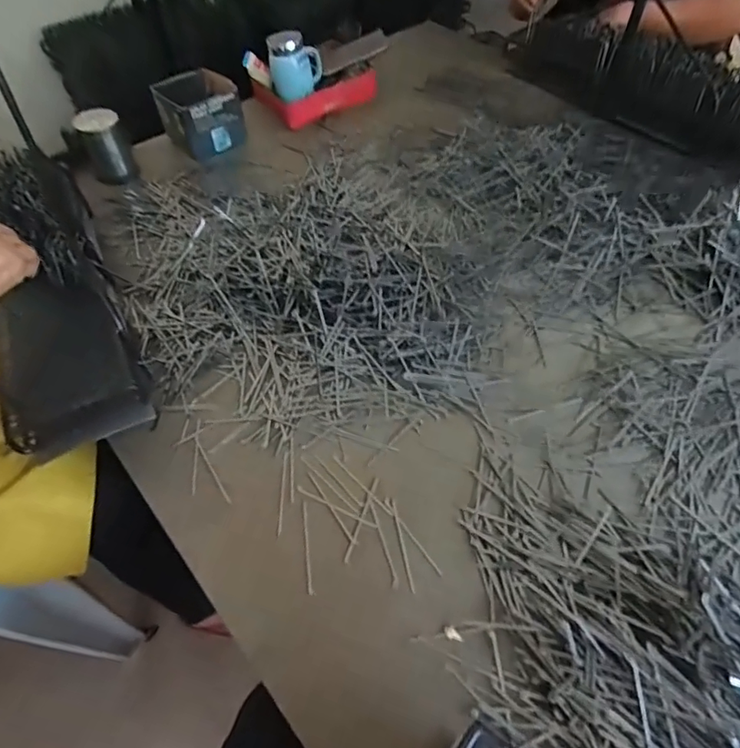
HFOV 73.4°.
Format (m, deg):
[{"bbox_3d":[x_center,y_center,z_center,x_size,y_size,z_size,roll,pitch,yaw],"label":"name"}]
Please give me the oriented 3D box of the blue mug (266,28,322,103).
[{"bbox_3d":[-0.166,-0.691,1.104,0.112,0.118,0.087,-7,53,-2],"label":"blue mug"}]

